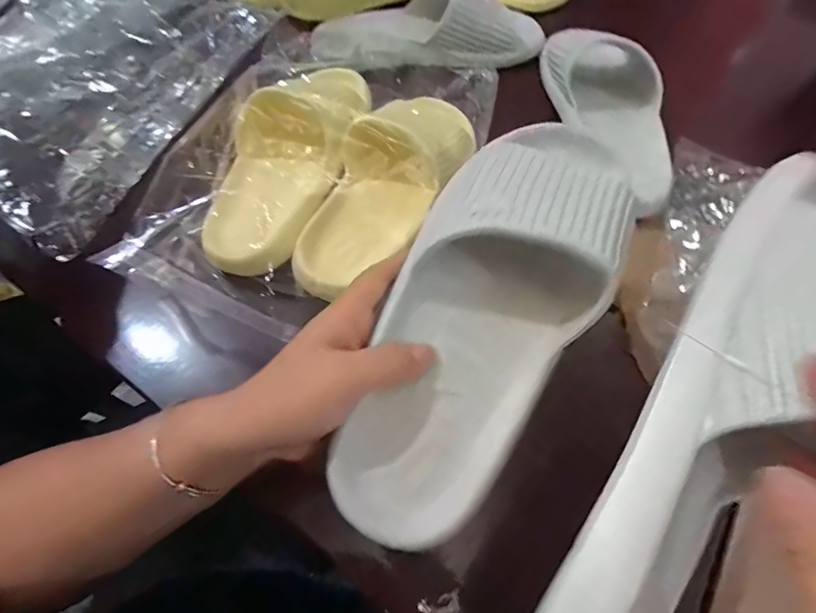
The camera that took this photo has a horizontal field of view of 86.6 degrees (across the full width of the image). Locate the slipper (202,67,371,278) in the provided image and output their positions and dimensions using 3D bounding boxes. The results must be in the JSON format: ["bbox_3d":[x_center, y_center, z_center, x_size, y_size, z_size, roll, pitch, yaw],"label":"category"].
[{"bbox_3d":[-0.120,-0.122,0.370,0.098,0.067,0.179,18,63,9],"label":"slipper"}]

